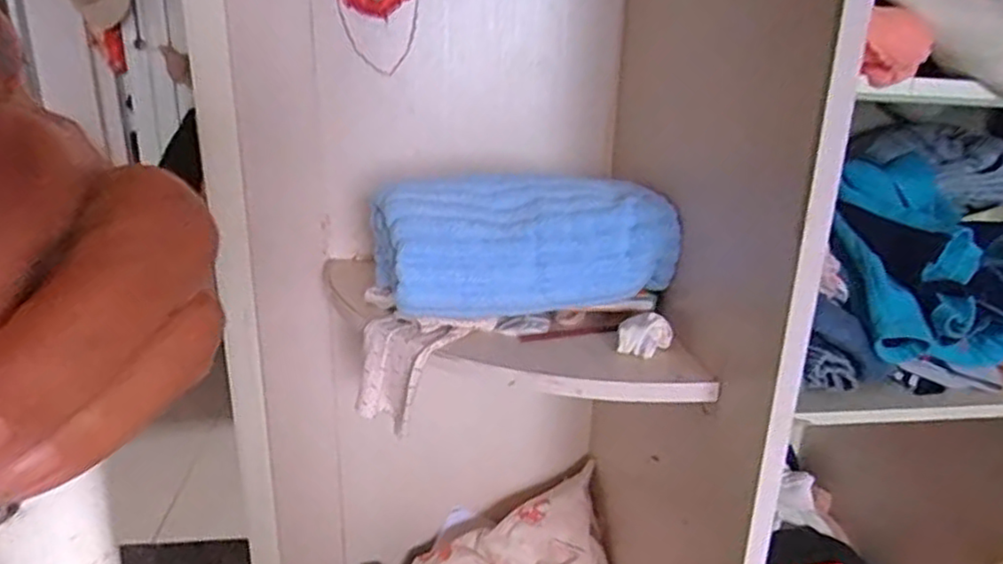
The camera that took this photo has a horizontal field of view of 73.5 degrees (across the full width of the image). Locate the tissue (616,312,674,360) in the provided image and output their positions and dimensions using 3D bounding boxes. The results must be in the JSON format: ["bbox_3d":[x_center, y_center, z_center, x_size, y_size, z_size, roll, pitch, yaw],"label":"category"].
[{"bbox_3d":[0.172,0.066,0.813,0.066,0.035,0.047,7,20,16],"label":"tissue"}]

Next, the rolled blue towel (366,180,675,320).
[{"bbox_3d":[0.032,-0.052,0.866,0.367,0.132,0.149,-6,21,-19],"label":"rolled blue towel"}]

